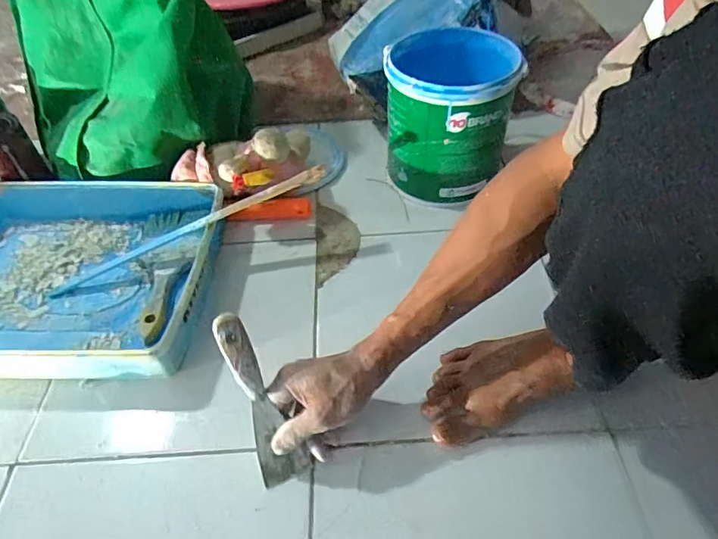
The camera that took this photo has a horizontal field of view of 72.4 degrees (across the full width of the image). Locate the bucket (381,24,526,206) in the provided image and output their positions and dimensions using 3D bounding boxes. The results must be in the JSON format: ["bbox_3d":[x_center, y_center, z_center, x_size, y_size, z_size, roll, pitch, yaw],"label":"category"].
[{"bbox_3d":[0.128,-0.216,0.718,0.167,0.192,0.168,3,48,6],"label":"bucket"}]

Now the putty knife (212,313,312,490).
[{"bbox_3d":[-0.093,0.121,0.459,0.045,0.172,0.013,-22,16,-16],"label":"putty knife"}]

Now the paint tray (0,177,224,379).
[{"bbox_3d":[-0.372,0.004,0.629,0.363,0.070,0.280,0,48,3],"label":"paint tray"}]

